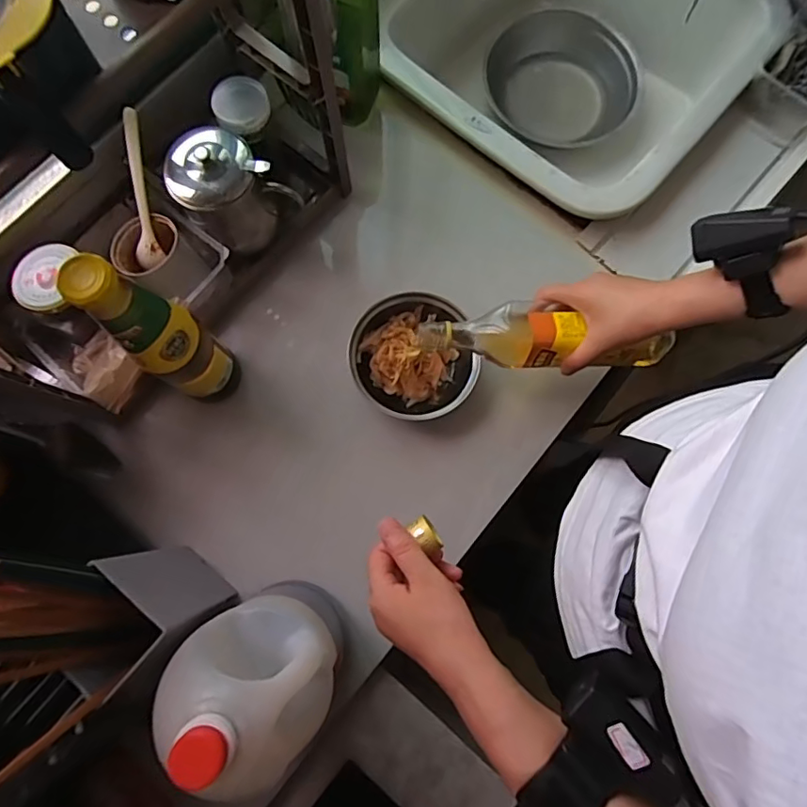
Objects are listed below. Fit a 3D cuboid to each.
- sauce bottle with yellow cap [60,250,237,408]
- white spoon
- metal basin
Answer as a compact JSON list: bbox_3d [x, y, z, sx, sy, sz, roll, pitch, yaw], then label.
[{"bbox_3d":[-0.213,-0.053,0.493,0.051,0.267,0.062,33,81,5],"label":"sauce bottle with yellow cap"},{"bbox_3d":[-0.275,-0.221,0.558,0.027,0.020,0.151,2,115,-1],"label":"white spoon"},{"bbox_3d":[0.237,-0.508,0.850,0.233,0.073,0.214,0,80,-1],"label":"metal basin"}]

